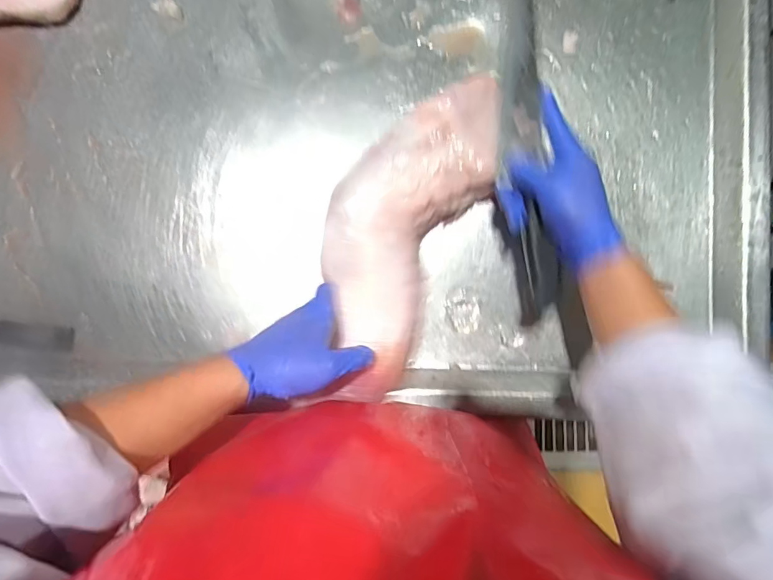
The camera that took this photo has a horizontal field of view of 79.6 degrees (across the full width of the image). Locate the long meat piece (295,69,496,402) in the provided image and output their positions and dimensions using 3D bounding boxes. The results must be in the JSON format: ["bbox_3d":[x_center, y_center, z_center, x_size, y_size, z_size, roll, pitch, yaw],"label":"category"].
[{"bbox_3d":[0.011,-0.063,0.494,0.139,0.072,0.357,21,85,5],"label":"long meat piece"}]

